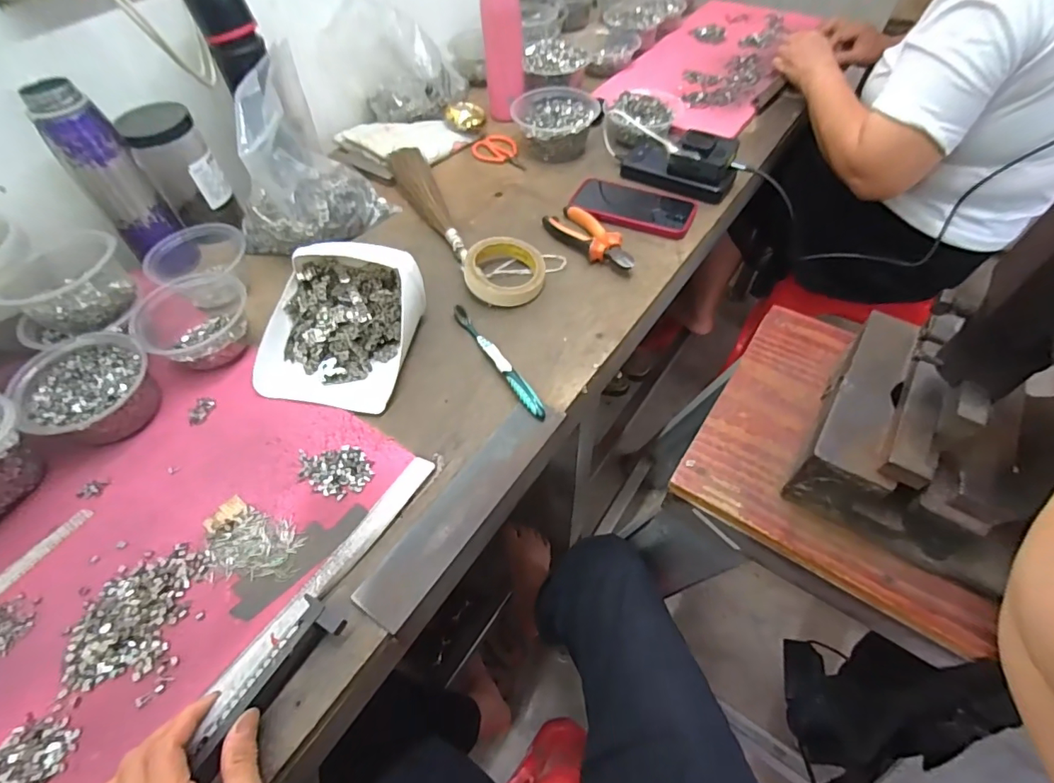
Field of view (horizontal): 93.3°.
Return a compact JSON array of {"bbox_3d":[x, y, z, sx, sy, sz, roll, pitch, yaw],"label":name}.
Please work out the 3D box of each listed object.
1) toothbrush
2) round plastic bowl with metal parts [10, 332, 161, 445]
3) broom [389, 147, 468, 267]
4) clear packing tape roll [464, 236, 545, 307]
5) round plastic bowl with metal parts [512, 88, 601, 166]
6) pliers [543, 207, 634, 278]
[{"bbox_3d":[-0.033,-0.037,0.541,0.015,0.017,0.180,-26,61,-18],"label":"toothbrush"},{"bbox_3d":[-0.434,0.001,0.496,0.120,0.055,0.112,0,53,0],"label":"round plastic bowl with metal parts"},{"bbox_3d":[-0.140,-0.269,0.703,0.051,0.022,0.281,-18,59,-13],"label":"broom"},{"bbox_3d":[-0.027,-0.149,0.614,0.095,0.031,0.086,-15,58,-12],"label":"clear packing tape roll"},{"bbox_3d":[0.044,-0.422,0.792,0.135,0.064,0.110,9,54,7],"label":"round plastic bowl with metal parts"},{"bbox_3d":[0.084,-0.206,0.652,0.053,0.021,0.145,-35,64,-23],"label":"pliers"}]

